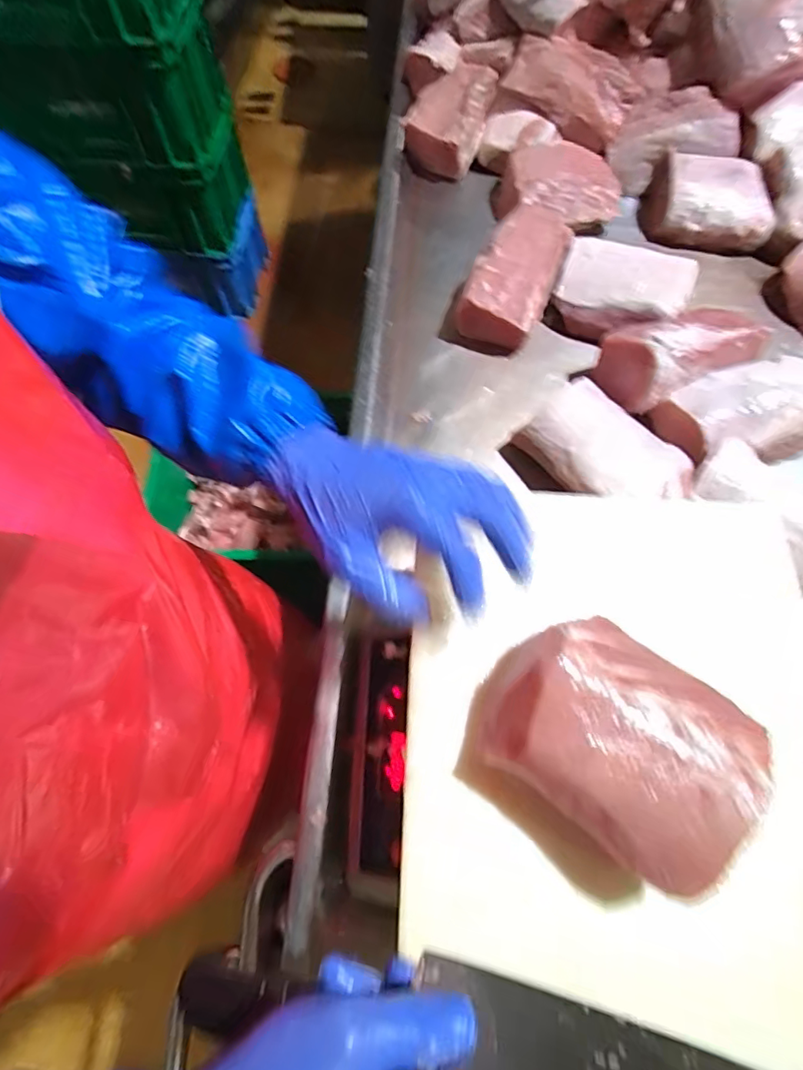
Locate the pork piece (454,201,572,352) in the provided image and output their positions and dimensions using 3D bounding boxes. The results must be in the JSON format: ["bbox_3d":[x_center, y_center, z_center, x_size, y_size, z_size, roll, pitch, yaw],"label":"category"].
[{"bbox_3d":[0.148,-0.342,0.684,0.106,0.057,0.204,23,69,9],"label":"pork piece"}]

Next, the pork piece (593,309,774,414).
[{"bbox_3d":[0.324,-0.215,0.612,0.169,0.076,0.096,-21,69,-9],"label":"pork piece"}]

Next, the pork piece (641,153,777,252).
[{"bbox_3d":[0.428,-0.461,0.733,0.161,0.068,0.104,15,68,6],"label":"pork piece"}]

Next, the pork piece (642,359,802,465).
[{"bbox_3d":[0.387,-0.136,0.588,0.190,0.058,0.102,-13,68,-6],"label":"pork piece"}]

